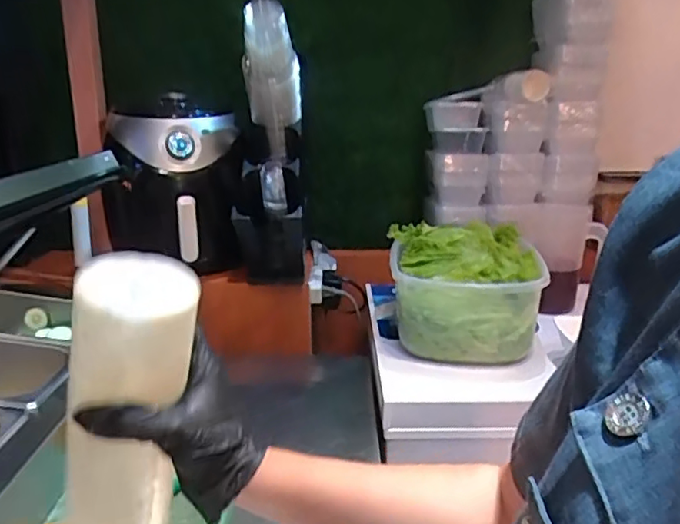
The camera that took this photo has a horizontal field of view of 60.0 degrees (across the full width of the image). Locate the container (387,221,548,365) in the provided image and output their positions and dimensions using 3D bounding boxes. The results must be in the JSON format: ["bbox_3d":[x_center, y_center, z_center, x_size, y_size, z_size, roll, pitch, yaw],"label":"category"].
[{"bbox_3d":[0.220,0.041,1.044,0.243,0.169,0.272,1,16,2],"label":"container"}]

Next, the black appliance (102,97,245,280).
[{"bbox_3d":[-0.316,-0.143,1.148,0.236,0.311,0.273,-4,17,-14],"label":"black appliance"}]

